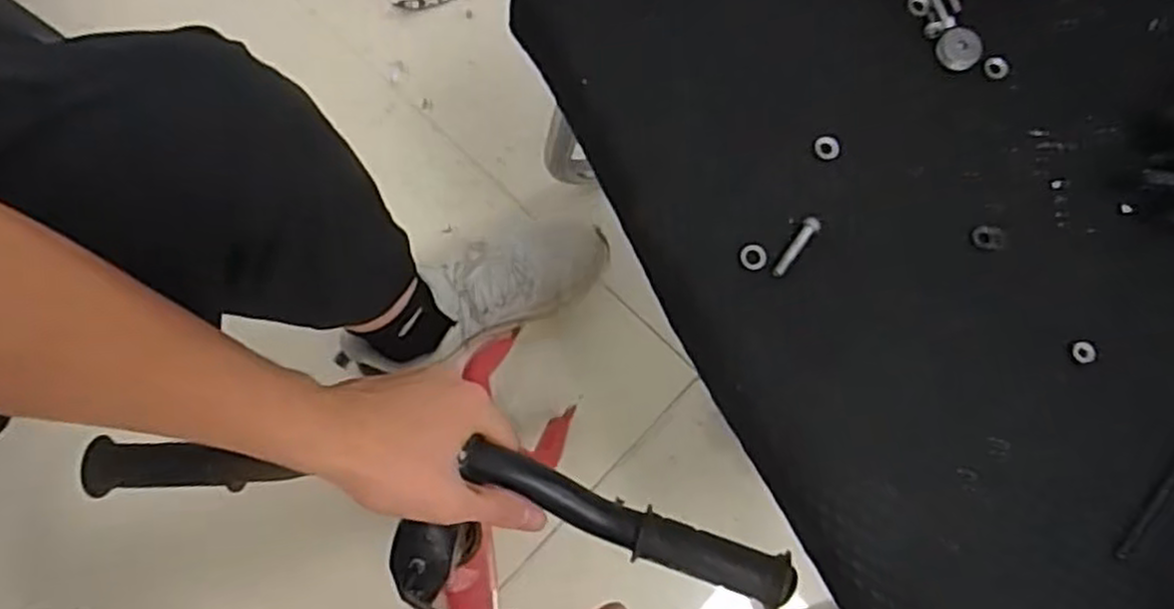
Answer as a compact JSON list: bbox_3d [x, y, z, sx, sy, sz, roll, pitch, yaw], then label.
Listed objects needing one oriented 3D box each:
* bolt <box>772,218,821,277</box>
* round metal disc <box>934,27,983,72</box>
[{"bbox_3d":[0.099,-0.027,0.364,0.007,0.004,0.035,37,78,6],"label":"bolt"},{"bbox_3d":[0.194,-0.133,0.399,0.024,0.004,0.022,0,95,0],"label":"round metal disc"}]

